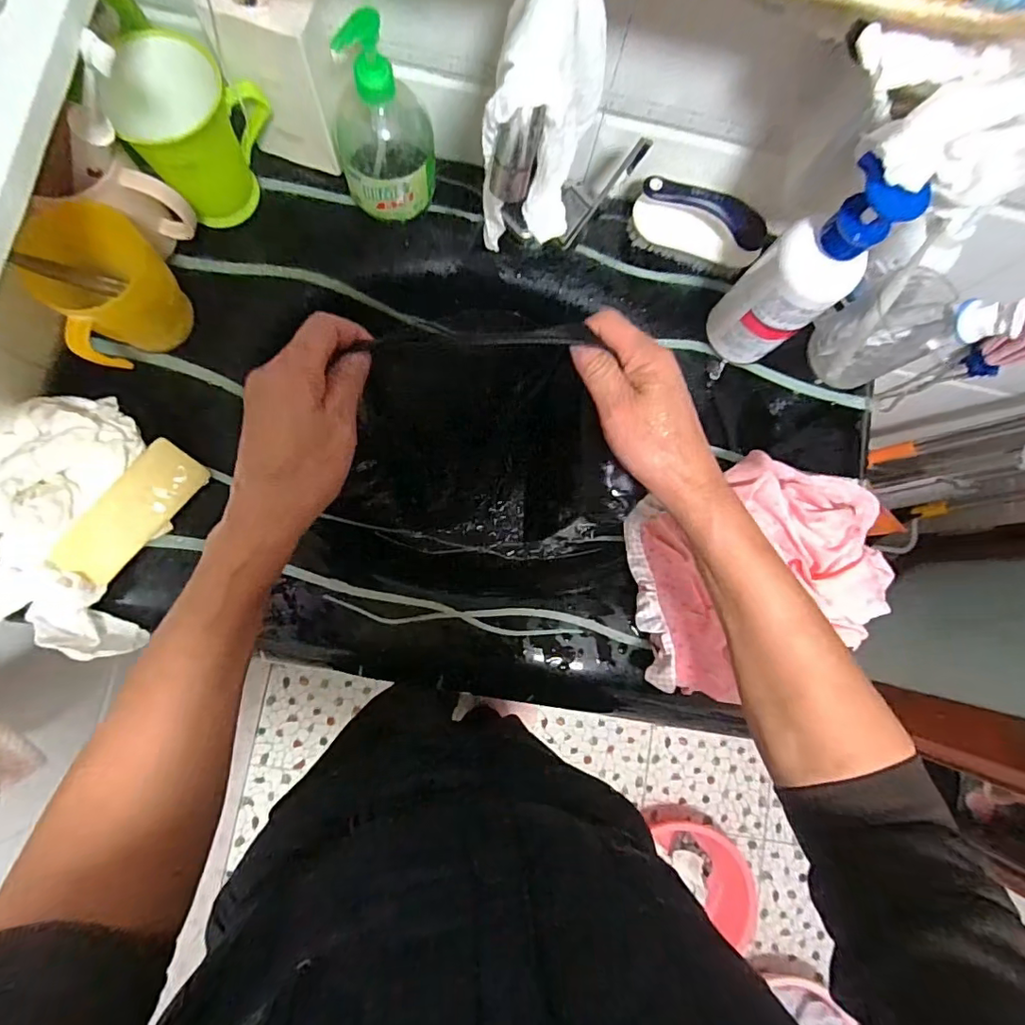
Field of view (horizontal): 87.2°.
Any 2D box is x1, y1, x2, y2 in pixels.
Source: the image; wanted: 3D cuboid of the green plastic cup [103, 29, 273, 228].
[{"bbox_3d":[-0.279,-0.336,0.478,0.078,0.109,0.112,42,81,1],"label":"green plastic cup"}]

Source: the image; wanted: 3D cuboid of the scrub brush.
[{"bbox_3d":[0.192,-0.294,0.544,0.136,0.070,0.059,20,82,-2],"label":"scrub brush"}]

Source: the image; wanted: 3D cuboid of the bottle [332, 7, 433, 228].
[{"bbox_3d":[-0.114,-0.335,0.470,0.086,0.168,0.087,-7,83,-6],"label":"bottle"}]

